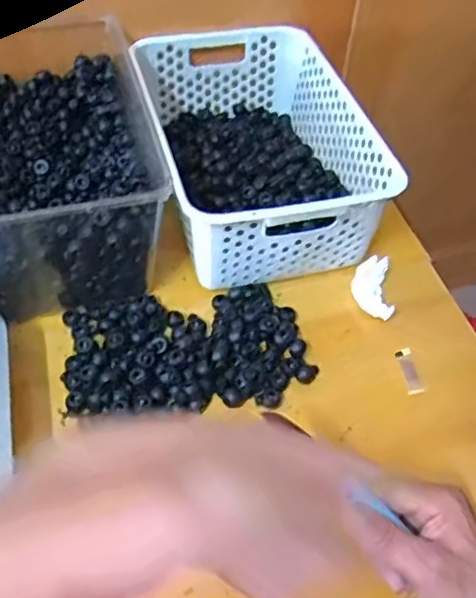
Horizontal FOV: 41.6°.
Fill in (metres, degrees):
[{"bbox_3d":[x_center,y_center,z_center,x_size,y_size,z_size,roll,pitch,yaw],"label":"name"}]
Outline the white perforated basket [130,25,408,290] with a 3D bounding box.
[{"bbox_3d":[0.017,-0.160,0.657,0.208,0.096,0.301,-8,52,-11],"label":"white perforated basket"}]

